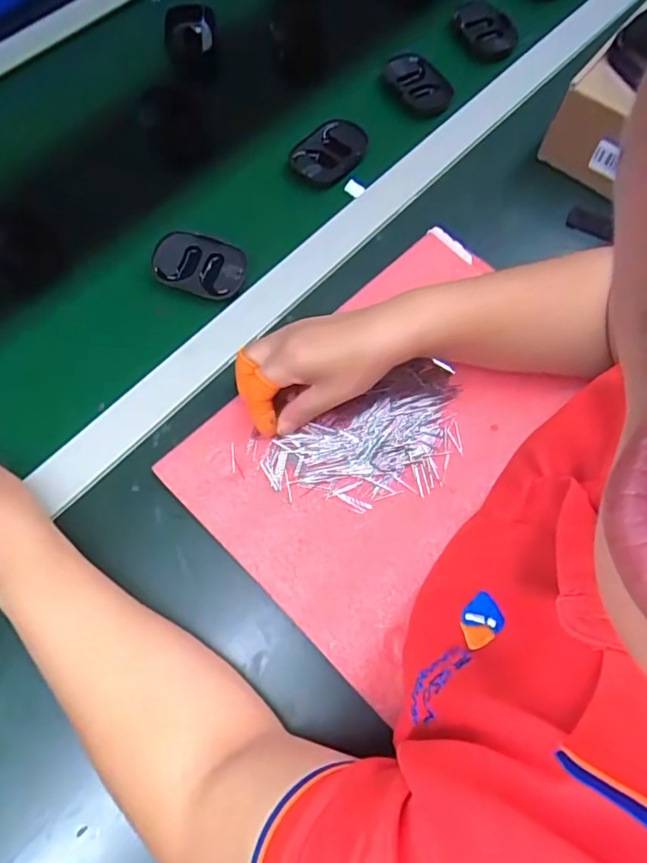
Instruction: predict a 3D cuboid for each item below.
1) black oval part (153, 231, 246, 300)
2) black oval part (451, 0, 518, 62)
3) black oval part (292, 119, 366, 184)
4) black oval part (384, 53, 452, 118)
[{"bbox_3d":[-0.117,-0.154,0.517,0.085,0.024,0.058,13,65,6],"label":"black oval part"},{"bbox_3d":[0.196,-0.484,0.674,0.066,0.014,0.104,-12,63,-3],"label":"black oval part"},{"bbox_3d":[0.006,-0.292,0.586,0.061,0.019,0.089,42,71,17],"label":"black oval part"},{"bbox_3d":[0.109,-0.391,0.632,0.061,0.015,0.098,-17,64,-6],"label":"black oval part"}]

